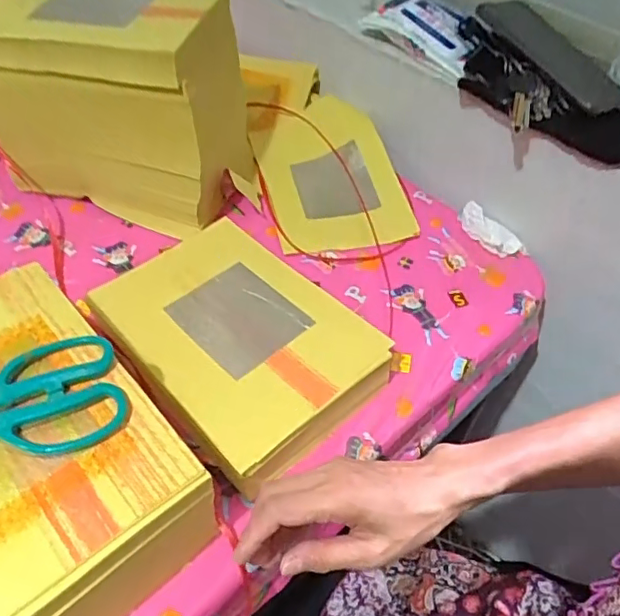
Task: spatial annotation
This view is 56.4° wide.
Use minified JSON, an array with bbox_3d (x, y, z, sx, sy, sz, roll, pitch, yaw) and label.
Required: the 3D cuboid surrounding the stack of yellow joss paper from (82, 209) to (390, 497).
[{"bbox_3d":[-0.064,0.027,0.527,0.176,0.051,0.239,-34,59,-28],"label":"stack of yellow joss paper"}]

